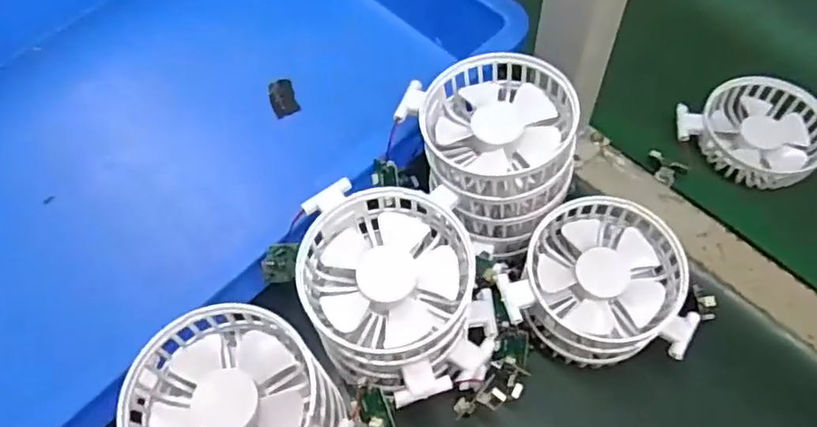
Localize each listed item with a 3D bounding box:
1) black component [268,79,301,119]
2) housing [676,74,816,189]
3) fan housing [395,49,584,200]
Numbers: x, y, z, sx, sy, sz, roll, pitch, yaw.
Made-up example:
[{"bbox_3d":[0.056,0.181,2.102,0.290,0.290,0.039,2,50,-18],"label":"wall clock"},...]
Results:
[{"bbox_3d":[-0.106,-0.097,0.529,0.021,0.008,0.034,-18,62,-9],"label":"black component"},{"bbox_3d":[0.268,-0.064,0.480,0.092,0.033,0.094,-35,65,-17],"label":"housing"},{"bbox_3d":[0.054,-0.055,0.377,0.091,0.034,0.095,-1,60,1],"label":"fan housing"}]

